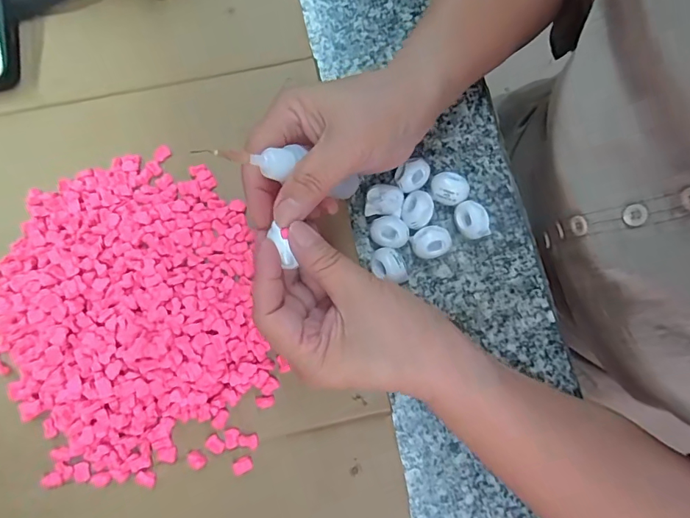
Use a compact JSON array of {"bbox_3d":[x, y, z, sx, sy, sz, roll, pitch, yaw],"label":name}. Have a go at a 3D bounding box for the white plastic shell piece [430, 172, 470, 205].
[{"bbox_3d":[0.072,-0.047,0.310,0.025,0.019,0.020,25,78,6],"label":"white plastic shell piece"}]

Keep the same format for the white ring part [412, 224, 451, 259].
[{"bbox_3d":[0.057,-0.010,0.300,0.024,0.020,0.021,5,77,1],"label":"white ring part"}]

